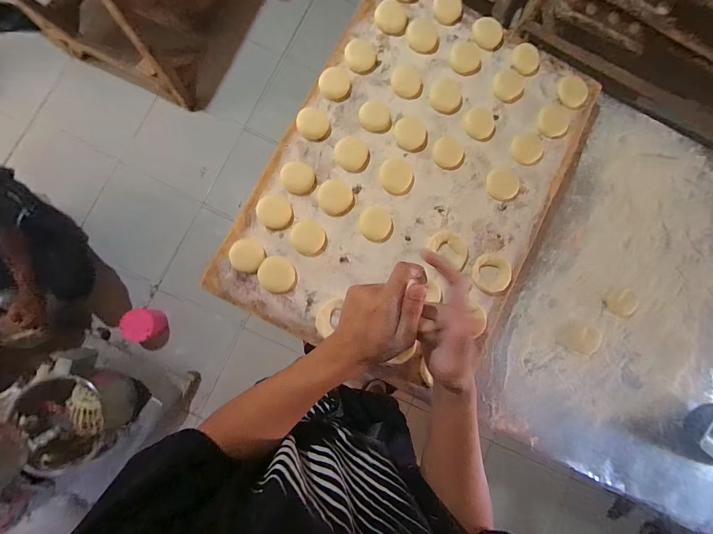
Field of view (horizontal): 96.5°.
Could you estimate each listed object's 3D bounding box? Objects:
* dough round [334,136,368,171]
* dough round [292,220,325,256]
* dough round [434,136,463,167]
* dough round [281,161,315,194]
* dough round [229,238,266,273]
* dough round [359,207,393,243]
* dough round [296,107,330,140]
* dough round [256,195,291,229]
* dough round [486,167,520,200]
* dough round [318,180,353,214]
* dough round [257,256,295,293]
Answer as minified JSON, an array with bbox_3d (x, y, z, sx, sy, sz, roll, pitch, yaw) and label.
[{"bbox_3d":[-0.007,-0.176,0.488,0.049,0.009,0.049,0,85,-5],"label":"dough round"},{"bbox_3d":[-0.073,-0.045,0.476,0.048,0.004,0.048,0,85,-5],"label":"dough round"},{"bbox_3d":[0.147,-0.184,0.508,0.047,0.004,0.053,21,84,-2],"label":"dough round"},{"bbox_3d":[-0.088,-0.134,0.475,0.048,0.012,0.043,18,84,-3],"label":"dough round"},{"bbox_3d":[-0.161,-0.017,0.465,0.045,0.007,0.048,0,85,-5],"label":"dough round"},{"bbox_3d":[0.031,-0.064,0.482,0.052,0.005,0.049,0,85,-5],"label":"dough round"},{"bbox_3d":[-0.067,-0.221,0.489,0.046,0.008,0.047,0,85,-5],"label":"dough round"},{"bbox_3d":[-0.122,-0.082,0.472,0.049,0.004,0.049,0,85,-5],"label":"dough round"},{"bbox_3d":[0.237,-0.135,0.512,0.054,0.004,0.052,0,85,-5],"label":"dough round"},{"bbox_3d":[-0.032,-0.107,0.483,0.051,0.004,0.051,-42,89,-7],"label":"dough round"},{"bbox_3d":[-0.118,0.011,0.469,0.051,0.007,0.052,0,85,-5],"label":"dough round"}]

